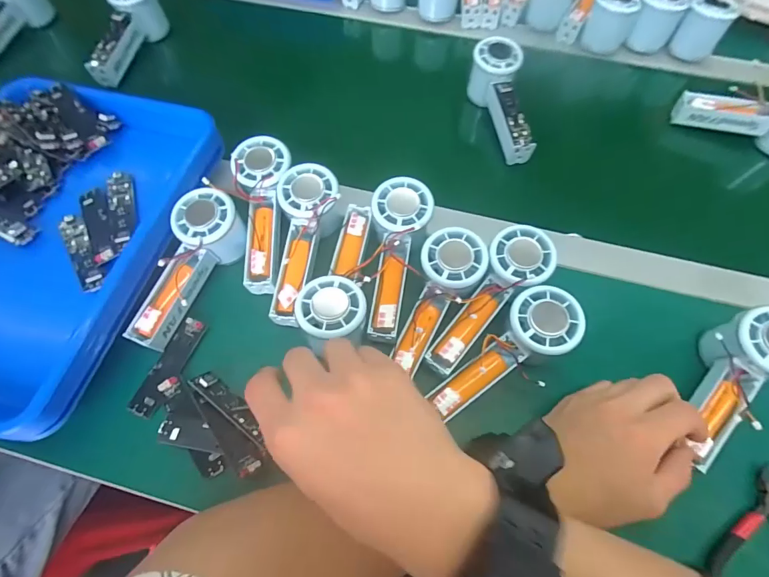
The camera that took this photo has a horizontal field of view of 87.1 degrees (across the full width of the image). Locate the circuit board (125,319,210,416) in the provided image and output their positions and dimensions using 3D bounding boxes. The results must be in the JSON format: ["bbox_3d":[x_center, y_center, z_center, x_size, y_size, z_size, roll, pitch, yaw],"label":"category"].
[{"bbox_3d":[-0.193,0.069,0.363,0.026,0.011,0.091,22,66,10],"label":"circuit board"}]

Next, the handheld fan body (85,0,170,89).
[{"bbox_3d":[-0.349,-0.337,0.544,0.041,0.063,0.148,14,78,6],"label":"handheld fan body"}]

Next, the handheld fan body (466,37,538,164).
[{"bbox_3d":[0.143,-0.222,0.492,0.052,0.056,0.157,-9,77,-5],"label":"handheld fan body"}]

